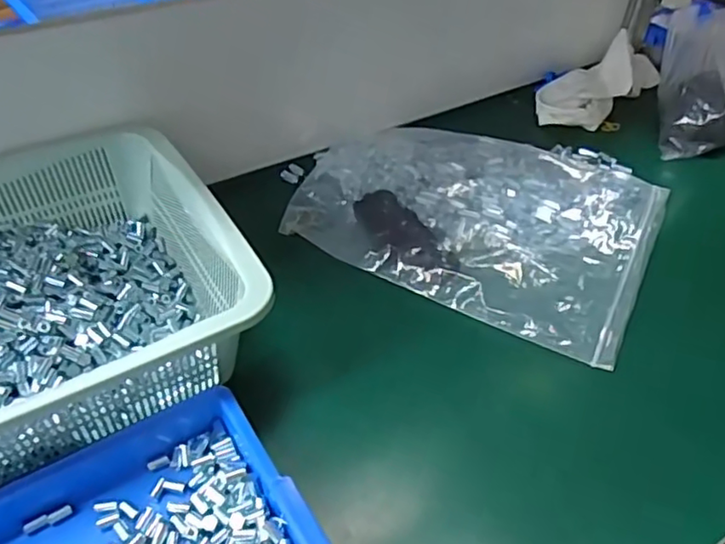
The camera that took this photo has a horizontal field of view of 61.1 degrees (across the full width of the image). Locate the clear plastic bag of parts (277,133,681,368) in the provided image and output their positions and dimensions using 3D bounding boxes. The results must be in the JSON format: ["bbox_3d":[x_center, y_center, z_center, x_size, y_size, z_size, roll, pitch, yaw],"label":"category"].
[{"bbox_3d":[0.130,-0.078,0.721,0.393,0.035,0.304,23,48,21],"label":"clear plastic bag of parts"}]

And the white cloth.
[{"bbox_3d":[0.365,-0.298,0.934,0.101,0.064,0.262,35,53,29],"label":"white cloth"}]

